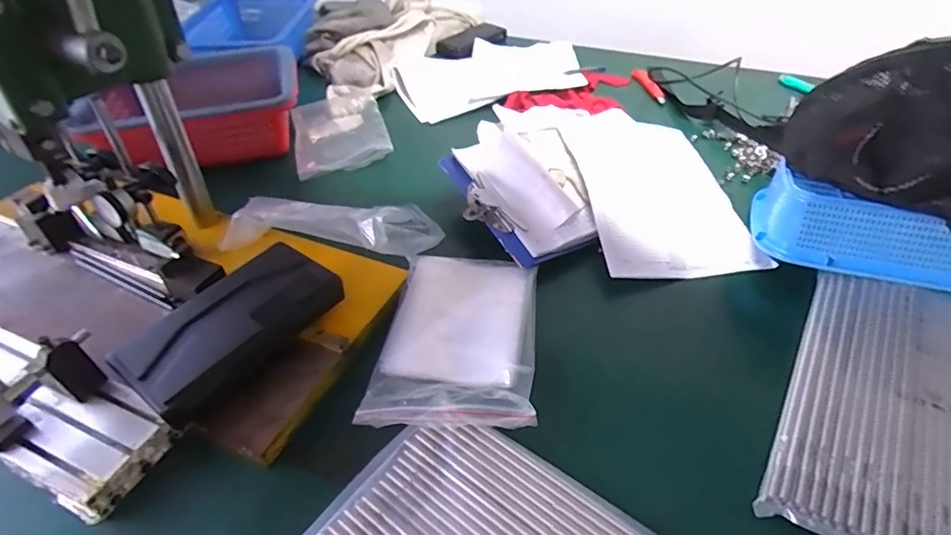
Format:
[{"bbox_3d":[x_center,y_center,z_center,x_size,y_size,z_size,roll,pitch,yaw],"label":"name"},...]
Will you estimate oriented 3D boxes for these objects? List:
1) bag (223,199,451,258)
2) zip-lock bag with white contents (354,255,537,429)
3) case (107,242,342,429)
[{"bbox_3d":[-0.170,-0.049,0.634,0.258,0.076,0.090,2,44,-11],"label":"bag"},{"bbox_3d":[-0.018,0.064,0.549,0.156,0.019,0.227,2,43,4],"label":"zip-lock bag with white contents"},{"bbox_3d":[-0.235,0.056,0.516,0.106,0.036,0.198,23,48,25],"label":"case"}]

